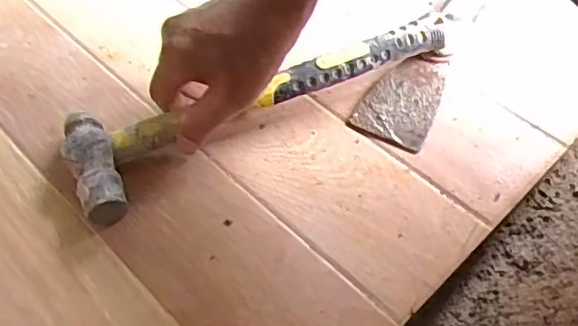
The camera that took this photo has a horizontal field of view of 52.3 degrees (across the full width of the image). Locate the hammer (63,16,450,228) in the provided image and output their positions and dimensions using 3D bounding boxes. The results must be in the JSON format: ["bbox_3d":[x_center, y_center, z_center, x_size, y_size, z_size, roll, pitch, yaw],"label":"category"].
[{"bbox_3d":[-0.017,-0.047,0.461,0.306,0.027,0.086,-22,57,-11],"label":"hammer"}]

